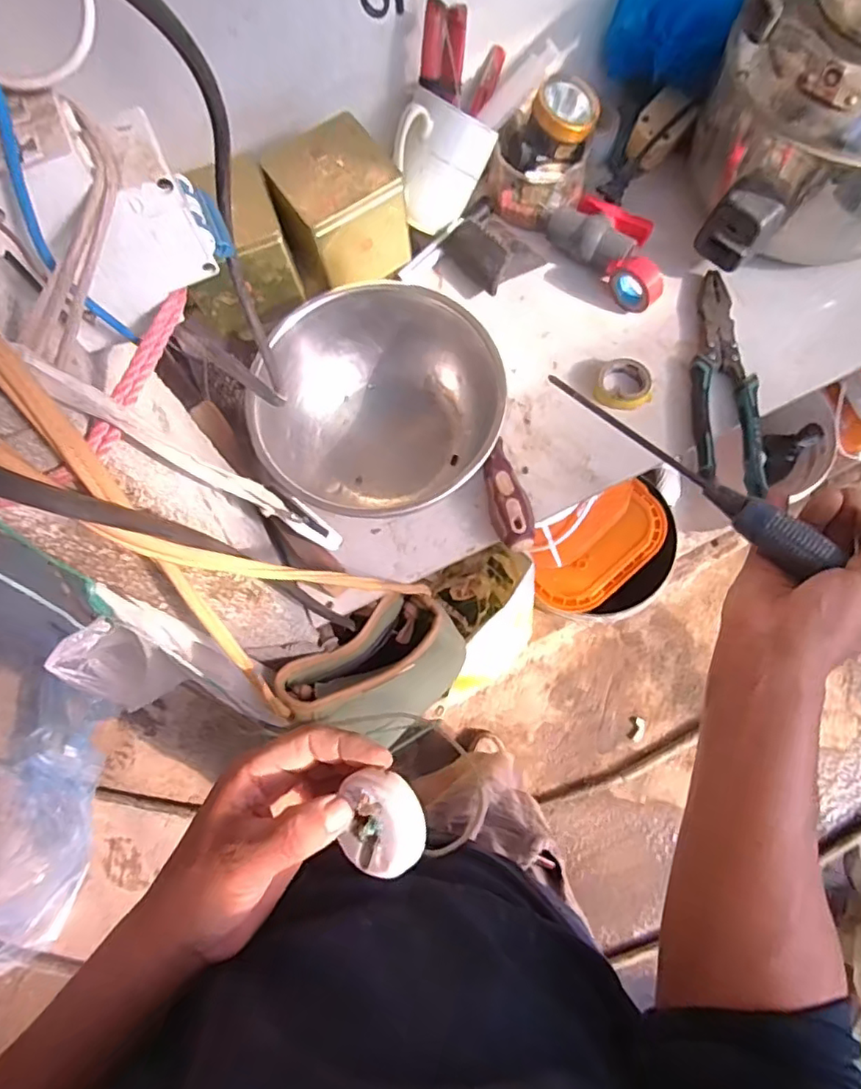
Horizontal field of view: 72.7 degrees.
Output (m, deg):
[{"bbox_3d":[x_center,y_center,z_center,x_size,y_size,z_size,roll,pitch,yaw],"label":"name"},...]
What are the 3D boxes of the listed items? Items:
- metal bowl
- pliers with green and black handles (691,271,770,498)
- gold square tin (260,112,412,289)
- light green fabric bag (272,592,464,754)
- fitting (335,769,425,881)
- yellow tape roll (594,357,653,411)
[{"bbox_3d":[-0.041,-0.114,0.490,0.193,0.089,0.181,0,77,1],"label":"metal bowl"},{"bbox_3d":[0.256,-0.146,0.505,0.052,0.026,0.214,5,77,2],"label":"pliers with green and black handles"},{"bbox_3d":[-0.074,-0.275,0.479,0.091,0.080,0.085,-33,79,-6],"label":"gold square tin"},{"bbox_3d":[-0.041,0.126,0.568,0.160,0.125,0.107,-36,79,-7],"label":"light green fabric bag"},{"bbox_3d":[-0.026,0.149,0.313,0.044,0.019,0.050,-4,77,0],"label":"fitting"},{"bbox_3d":[0.171,-0.140,0.516,0.048,0.017,0.044,0,77,1],"label":"yellow tape roll"}]

